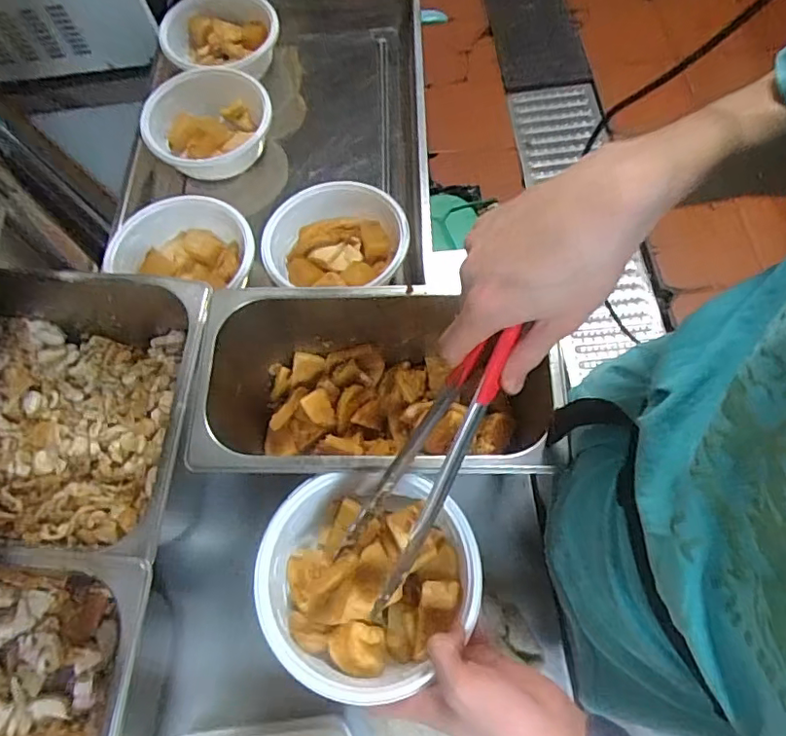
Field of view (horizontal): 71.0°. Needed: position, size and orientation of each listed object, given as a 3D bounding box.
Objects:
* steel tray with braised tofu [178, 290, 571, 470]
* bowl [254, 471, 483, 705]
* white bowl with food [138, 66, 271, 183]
[{"bbox_3d":[-0.031,0.027,0.537,0.317,0.142,0.165,0,68,2],"label":"steel tray with braised tofu"},{"bbox_3d":[-0.018,0.169,0.440,0.164,0.063,0.158,-1,68,2],"label":"bowl"},{"bbox_3d":[-0.241,-0.322,0.735,0.169,0.070,0.130,-39,72,-13],"label":"white bowl with food"}]

